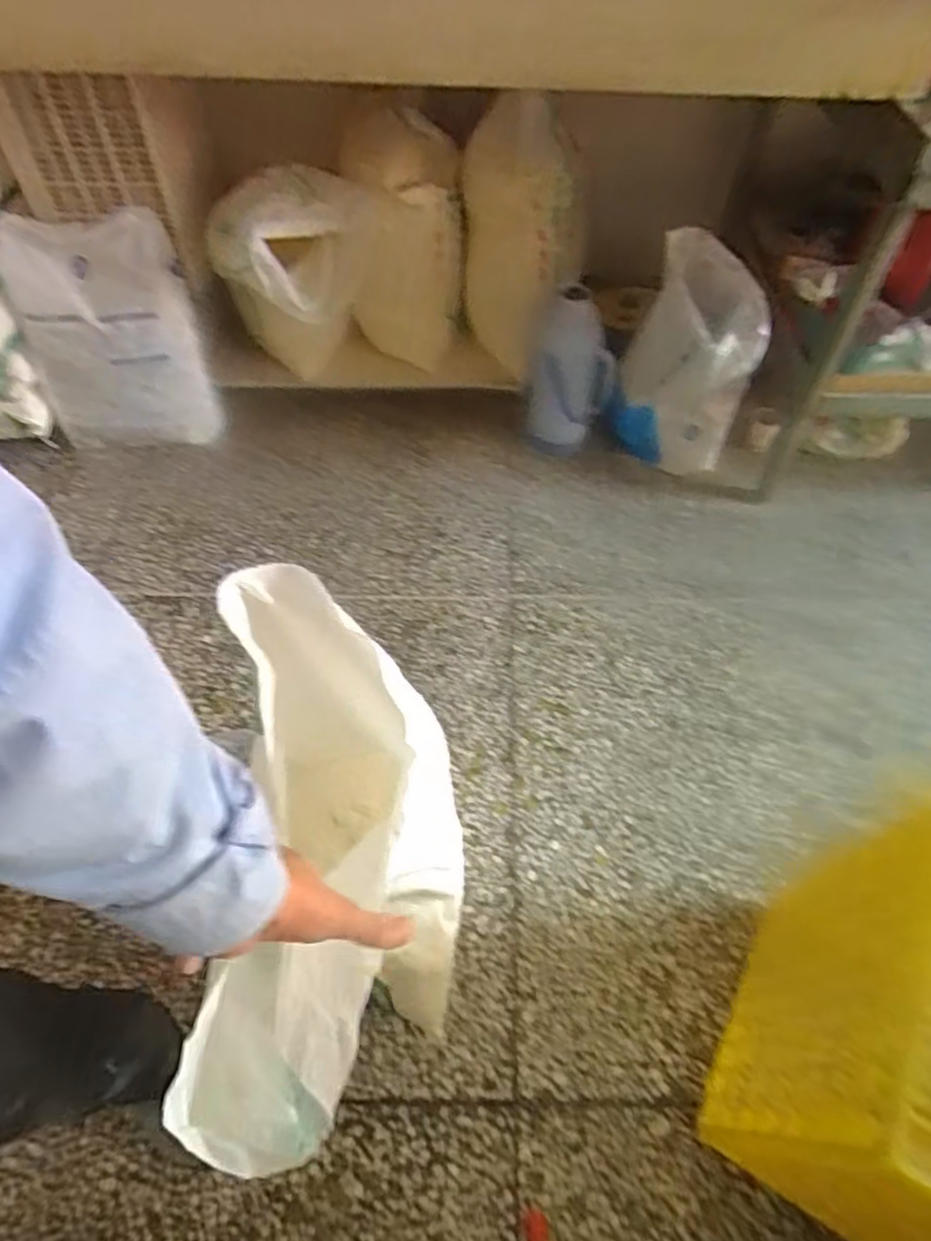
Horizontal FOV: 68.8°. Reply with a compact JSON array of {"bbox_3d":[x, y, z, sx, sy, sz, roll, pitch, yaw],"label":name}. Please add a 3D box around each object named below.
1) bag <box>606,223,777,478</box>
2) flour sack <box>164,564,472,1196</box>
[{"bbox_3d":[0.498,-0.556,1.522,0.284,0.528,0.214,25,58,17],"label":"bag"},{"bbox_3d":[-0.111,0.268,0.753,0.242,0.662,0.453,-4,60,-7],"label":"flour sack"}]

